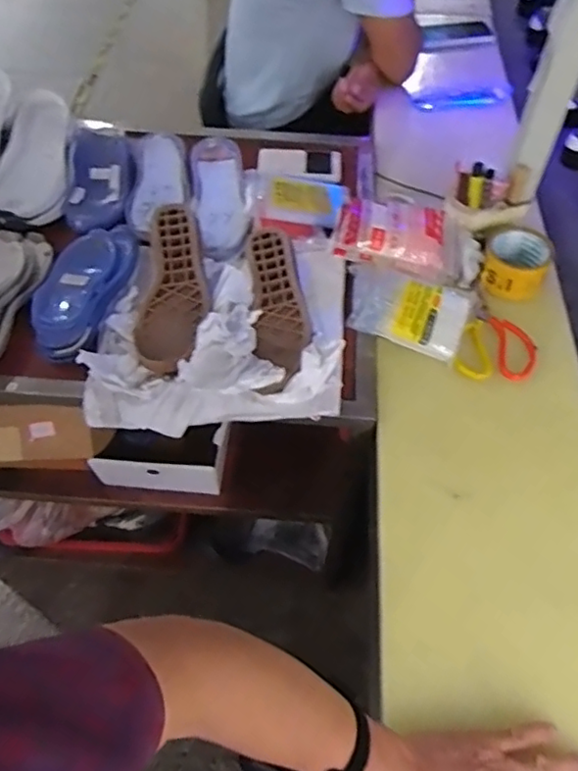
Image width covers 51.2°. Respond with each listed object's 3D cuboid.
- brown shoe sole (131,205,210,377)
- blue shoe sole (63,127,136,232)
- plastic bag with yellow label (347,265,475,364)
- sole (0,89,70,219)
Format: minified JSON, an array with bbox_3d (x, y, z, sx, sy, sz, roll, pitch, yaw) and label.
[{"bbox_3d":[-0.161,-0.139,0.837,0.095,0.033,0.294,-2,55,-3],"label":"brown shoe sole"},{"bbox_3d":[-0.306,-0.332,0.969,0.096,0.031,0.243,-2,55,-2],"label":"blue shoe sole"},{"bbox_3d":[0.154,-0.104,0.826,0.175,0.057,0.106,21,57,13],"label":"plastic bag with yellow label"},{"bbox_3d":[-0.408,-0.369,0.978,0.097,0.027,0.260,10,65,-14],"label":"sole"}]

